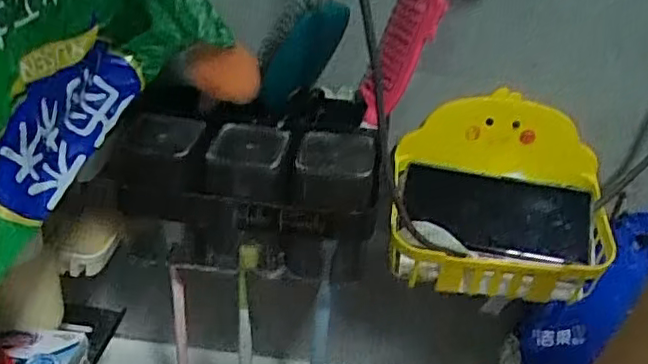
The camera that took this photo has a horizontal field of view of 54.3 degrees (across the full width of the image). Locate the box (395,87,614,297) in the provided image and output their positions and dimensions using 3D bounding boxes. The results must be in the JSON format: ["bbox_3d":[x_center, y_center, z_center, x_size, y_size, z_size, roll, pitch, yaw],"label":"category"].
[{"bbox_3d":[0.162,0.015,0.568,0.198,0.131,0.129,4,27,-3],"label":"box"}]

